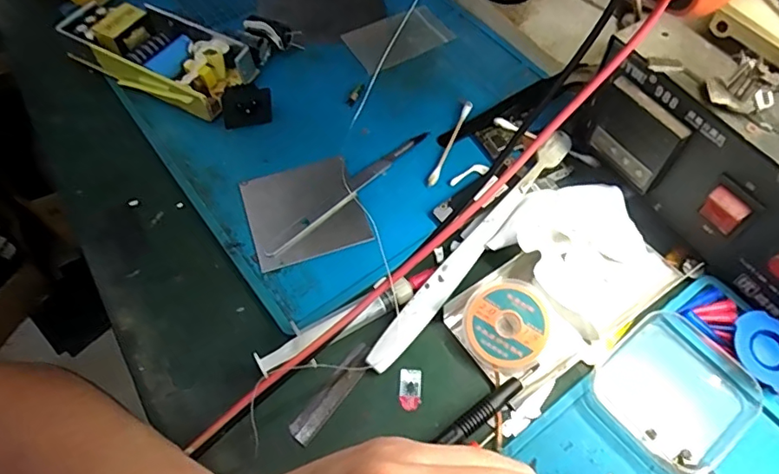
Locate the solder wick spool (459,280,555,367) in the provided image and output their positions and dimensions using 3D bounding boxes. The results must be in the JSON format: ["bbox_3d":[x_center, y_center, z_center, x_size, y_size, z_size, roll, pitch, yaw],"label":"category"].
[{"bbox_3d":[0.061,0.043,0.273,0.044,0.013,0.041,-1,58,1],"label":"solder wick spool"}]

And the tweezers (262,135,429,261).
[{"bbox_3d":[-0.024,-0.030,0.323,0.125,0.009,0.011,-40,65,-20],"label":"tweezers"}]

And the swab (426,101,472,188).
[{"bbox_3d":[0.039,-0.060,0.341,0.005,0.004,0.072,19,62,14],"label":"swab"}]

